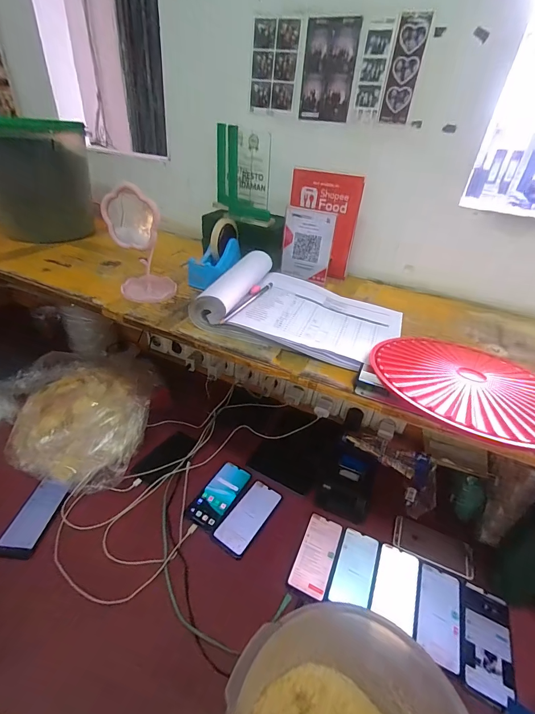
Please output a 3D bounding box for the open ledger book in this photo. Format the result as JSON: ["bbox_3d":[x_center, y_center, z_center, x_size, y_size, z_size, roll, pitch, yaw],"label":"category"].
[{"bbox_3d":[0.062,-0.088,0.564,0.302,0.069,0.222,18,36,18],"label":"open ledger book"}]

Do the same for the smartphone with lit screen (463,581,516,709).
[{"bbox_3d":[0.384,0.488,0.577,0.076,0.014,0.164,20,36,20],"label":"smartphone with lit screen"}]

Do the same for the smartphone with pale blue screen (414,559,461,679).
[{"bbox_3d":[0.314,0.464,0.611,0.076,0.004,0.161,19,36,19],"label":"smartphone with pale blue screen"}]

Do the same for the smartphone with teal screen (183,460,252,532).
[{"bbox_3d":[-0.110,0.312,0.763,0.078,0.014,0.160,21,37,22],"label":"smartphone with teal screen"}]

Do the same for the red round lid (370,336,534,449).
[{"bbox_3d":[0.262,0.030,0.436,0.239,0.029,0.239,4,34,-3],"label":"red round lid"}]

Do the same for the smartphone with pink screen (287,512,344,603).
[{"bbox_3d":[0.101,0.396,0.678,0.072,0.007,0.157,18,36,18],"label":"smartphone with pink screen"}]

